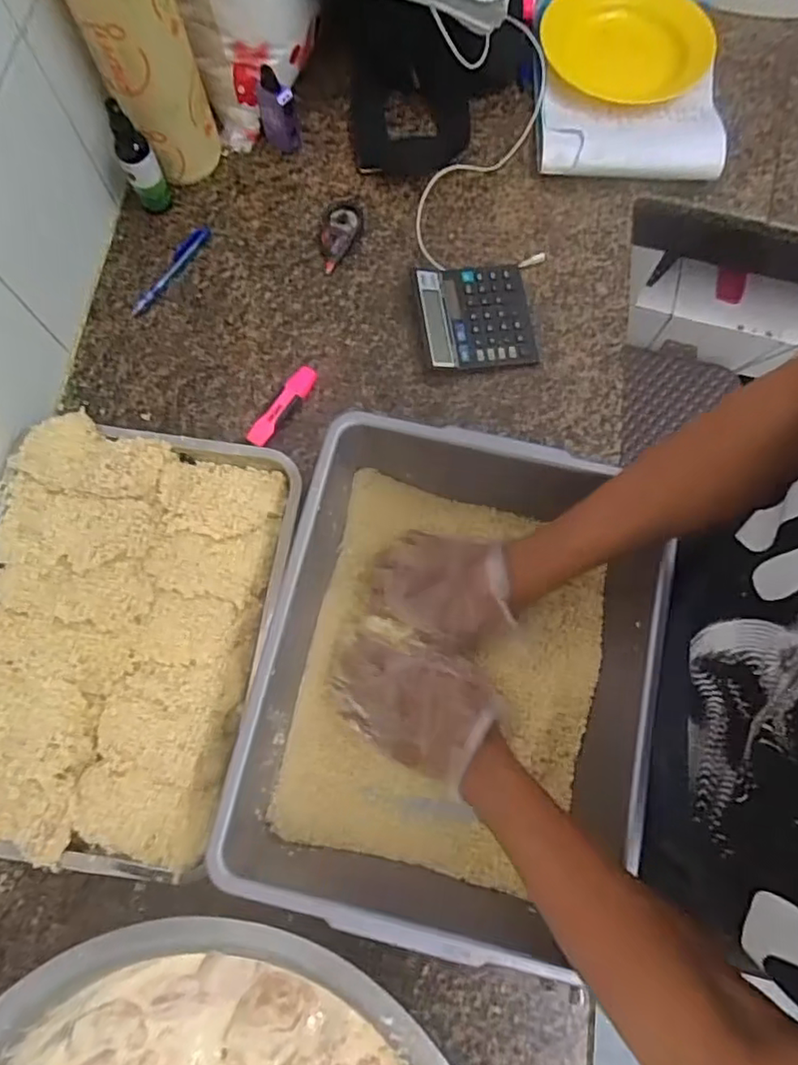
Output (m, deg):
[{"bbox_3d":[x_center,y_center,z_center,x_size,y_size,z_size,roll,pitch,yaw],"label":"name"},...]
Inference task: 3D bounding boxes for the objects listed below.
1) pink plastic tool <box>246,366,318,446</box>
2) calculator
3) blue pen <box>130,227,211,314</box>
[{"bbox_3d":[-0.123,-0.137,0.646,0.026,0.024,0.105,34,77,8],"label":"pink plastic tool"},{"bbox_3d":[0.089,-0.243,0.675,0.123,0.026,0.123,-7,75,-3],"label":"calculator"},{"bbox_3d":[-0.264,-0.304,0.697,0.022,0.009,0.137,31,77,7],"label":"blue pen"}]

